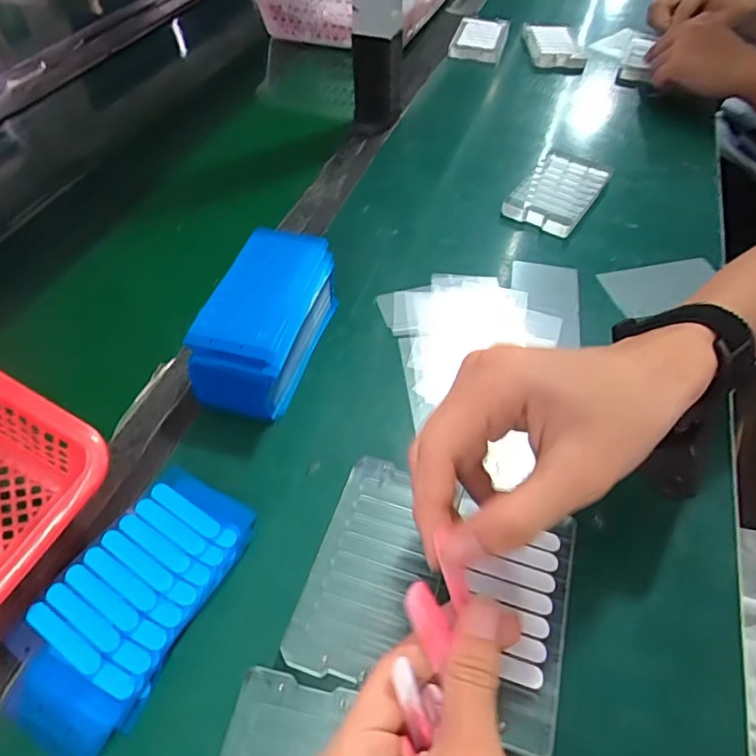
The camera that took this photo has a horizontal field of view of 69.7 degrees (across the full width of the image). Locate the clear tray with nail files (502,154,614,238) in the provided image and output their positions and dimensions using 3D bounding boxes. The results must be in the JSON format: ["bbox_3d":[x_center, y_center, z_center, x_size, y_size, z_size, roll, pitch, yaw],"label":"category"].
[{"bbox_3d":[0.184,-0.193,0.541,0.068,0.017,0.137,28,56,20],"label":"clear tray with nail files"}]

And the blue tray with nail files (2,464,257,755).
[{"bbox_3d":[-0.131,0.114,0.287,0.075,0.009,0.137,20,54,15],"label":"blue tray with nail files"}]

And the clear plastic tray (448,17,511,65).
[{"bbox_3d":[0.148,-0.493,0.786,0.076,0.029,0.092,11,52,9],"label":"clear plastic tray"}]

